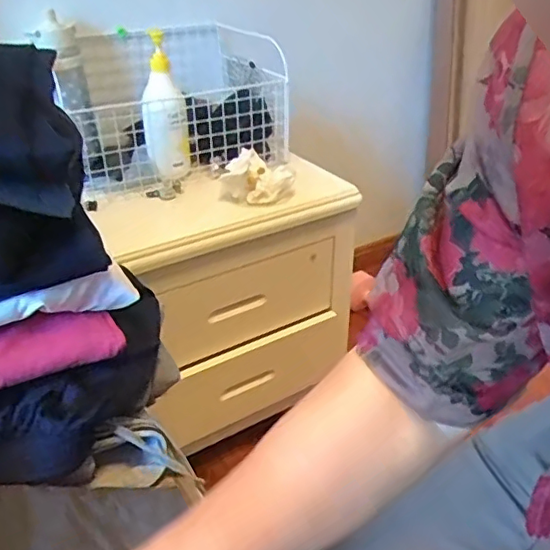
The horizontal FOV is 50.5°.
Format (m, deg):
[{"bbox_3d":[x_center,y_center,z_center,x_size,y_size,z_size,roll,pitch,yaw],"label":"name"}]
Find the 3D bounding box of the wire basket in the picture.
[{"bbox_3d":[-0.191,-0.315,1.043,0.355,0.199,0.281,-17,36,-24],"label":"wire basket"}]

